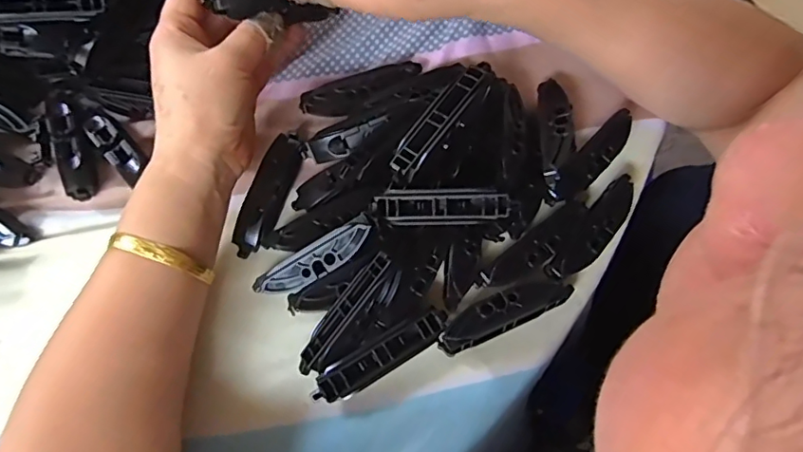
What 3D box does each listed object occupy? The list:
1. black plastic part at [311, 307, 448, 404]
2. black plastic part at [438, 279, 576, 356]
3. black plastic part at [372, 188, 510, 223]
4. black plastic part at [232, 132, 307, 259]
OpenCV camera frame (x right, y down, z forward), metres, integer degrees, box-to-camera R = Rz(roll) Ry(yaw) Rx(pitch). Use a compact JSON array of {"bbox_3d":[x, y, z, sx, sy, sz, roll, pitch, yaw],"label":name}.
[{"bbox_3d":[-0.010,0.070,0.288,0.079,0.011,0.019,-29,73,-10],"label":"black plastic part"},{"bbox_3d":[0.057,0.047,0.296,0.080,0.007,0.020,-23,73,-8],"label":"black plastic part"},{"bbox_3d":[0.021,-0.011,0.292,0.072,0.015,0.018,4,71,1],"label":"black plastic part"},{"bbox_3d":[-0.080,-0.020,0.322,0.022,0.015,0.078,18,72,6],"label":"black plastic part"}]

